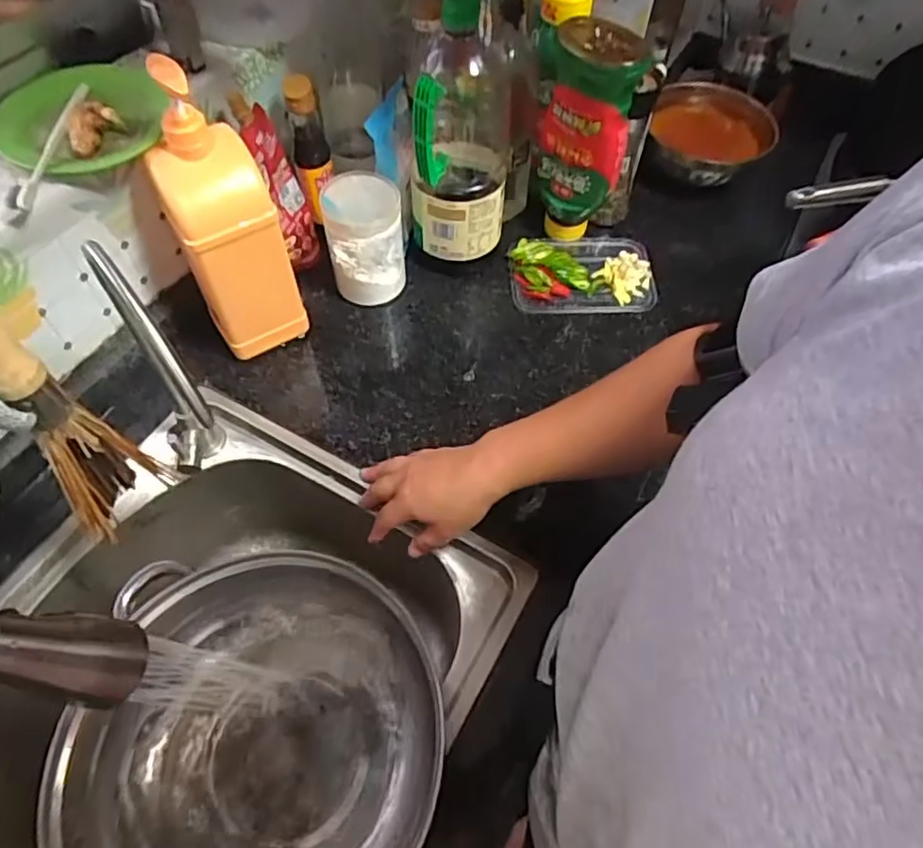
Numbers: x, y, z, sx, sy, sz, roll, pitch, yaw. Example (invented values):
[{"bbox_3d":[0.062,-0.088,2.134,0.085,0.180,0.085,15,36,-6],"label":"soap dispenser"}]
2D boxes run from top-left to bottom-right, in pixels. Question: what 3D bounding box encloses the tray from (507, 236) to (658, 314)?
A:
[{"bbox_3d":[0.145,-0.185,0.767,0.170,0.024,0.114,1,58,-2],"label":"tray"}]

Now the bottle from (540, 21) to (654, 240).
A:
[{"bbox_3d":[0.135,-0.311,0.709,0.090,0.228,0.075,11,59,4],"label":"bottle"}]

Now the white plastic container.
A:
[{"bbox_3d":[-0.106,-0.202,0.709,0.081,0.123,0.074,-6,59,-6],"label":"white plastic container"}]

